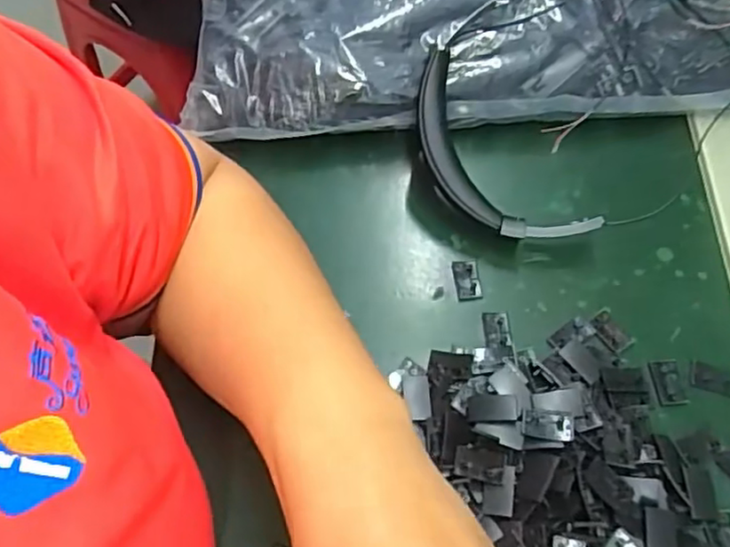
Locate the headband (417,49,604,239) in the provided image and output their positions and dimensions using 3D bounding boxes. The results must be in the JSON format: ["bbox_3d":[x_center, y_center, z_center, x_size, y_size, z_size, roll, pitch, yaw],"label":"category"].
[{"bbox_3d":[0.073,-0.066,0.393,0.055,0.042,0.142,-35,82,-17],"label":"headband"}]

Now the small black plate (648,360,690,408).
[{"bbox_3d":[0.172,0.061,0.362,0.017,0.004,0.027,-5,63,-4],"label":"small black plate"}]

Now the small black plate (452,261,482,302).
[{"bbox_3d":[0.063,0.004,0.394,0.015,0.004,0.026,-4,63,-3],"label":"small black plate"}]

